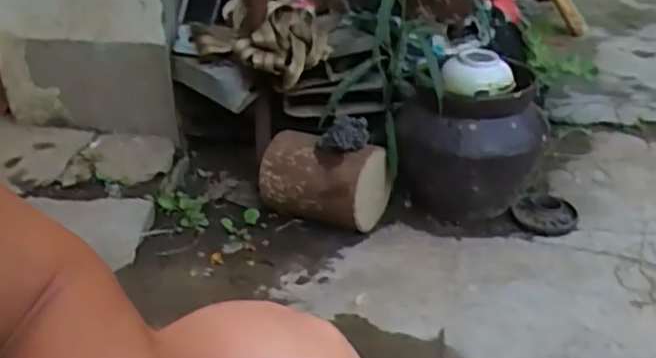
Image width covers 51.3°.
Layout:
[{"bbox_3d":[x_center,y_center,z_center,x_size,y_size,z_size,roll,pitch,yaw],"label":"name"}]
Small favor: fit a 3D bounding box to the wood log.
[{"bbox_3d":[-0.008,0.017,1.273,0.205,0.180,0.129,16,34,26],"label":"wood log"}]

